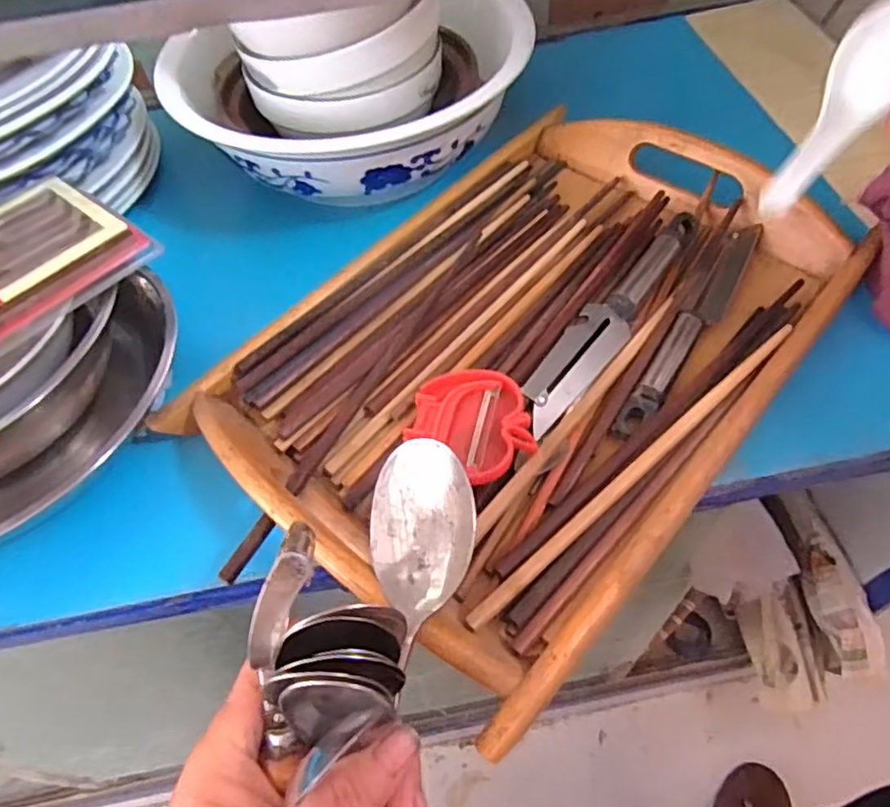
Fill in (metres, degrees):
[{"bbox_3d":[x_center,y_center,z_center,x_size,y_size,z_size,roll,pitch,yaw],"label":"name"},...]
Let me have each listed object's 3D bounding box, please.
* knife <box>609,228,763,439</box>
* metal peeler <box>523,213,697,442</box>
[{"bbox_3d":[0.143,-0.047,0.368,0.024,0.009,0.181,25,61,21],"label":"knife"},{"bbox_3d":[0.097,-0.052,0.365,0.030,0.012,0.176,33,64,25],"label":"metal peeler"}]

